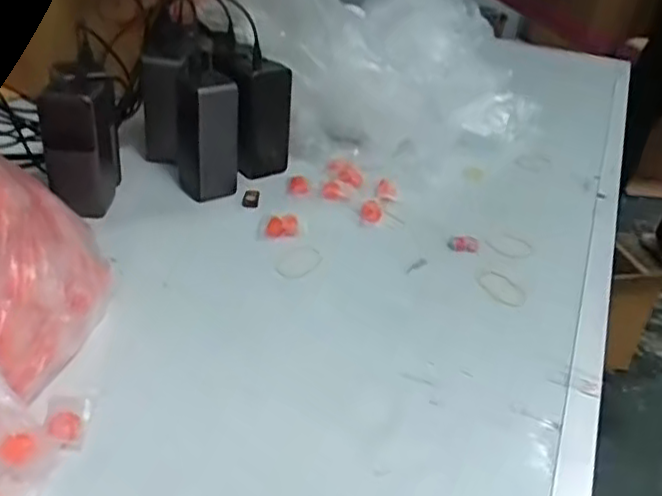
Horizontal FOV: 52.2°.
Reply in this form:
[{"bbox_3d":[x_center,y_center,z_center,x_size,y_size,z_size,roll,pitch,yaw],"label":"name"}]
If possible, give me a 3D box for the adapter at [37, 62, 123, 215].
[{"bbox_3d":[-0.255,-0.113,0.688,0.053,0.154,0.079,4,30,-2],"label":"adapter"}]

